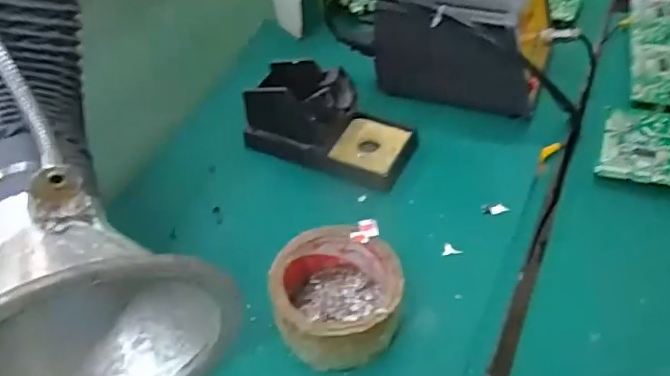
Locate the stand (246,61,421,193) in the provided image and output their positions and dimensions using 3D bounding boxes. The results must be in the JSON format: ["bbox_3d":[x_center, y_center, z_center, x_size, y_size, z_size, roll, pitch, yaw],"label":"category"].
[{"bbox_3d":[-0.008,-0.064,0.526,0.146,0.073,0.068,17,51,22],"label":"stand"}]

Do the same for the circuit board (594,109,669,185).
[{"bbox_3d":[0.290,-0.037,0.519,0.093,0.008,0.089,11,52,22],"label":"circuit board"}]

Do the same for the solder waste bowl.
[{"bbox_3d":[0.003,0.076,0.408,0.085,0.055,0.090,-4,47,4],"label":"solder waste bowl"}]

